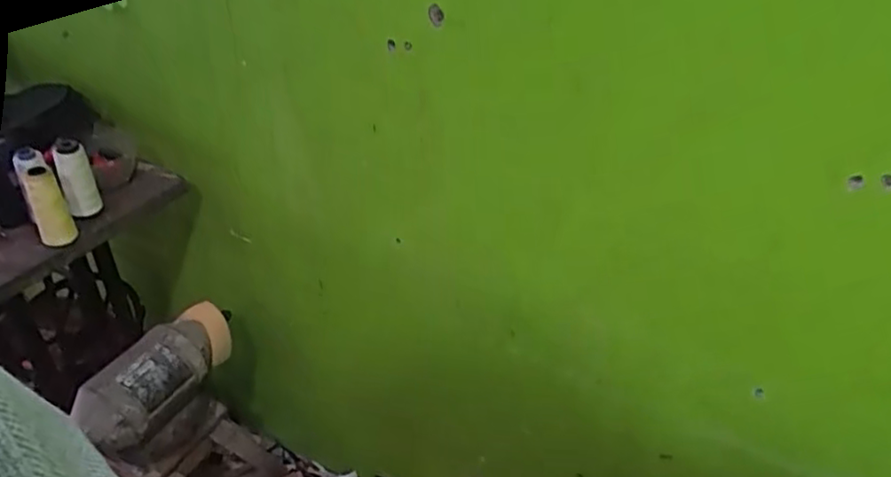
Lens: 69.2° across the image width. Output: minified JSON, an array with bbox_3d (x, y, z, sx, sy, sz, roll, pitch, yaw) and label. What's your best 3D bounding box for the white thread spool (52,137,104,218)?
[{"bbox_3d":[-0.547,-0.087,0.962,0.041,0.123,0.039,-15,40,-22],"label":"white thread spool"}]

